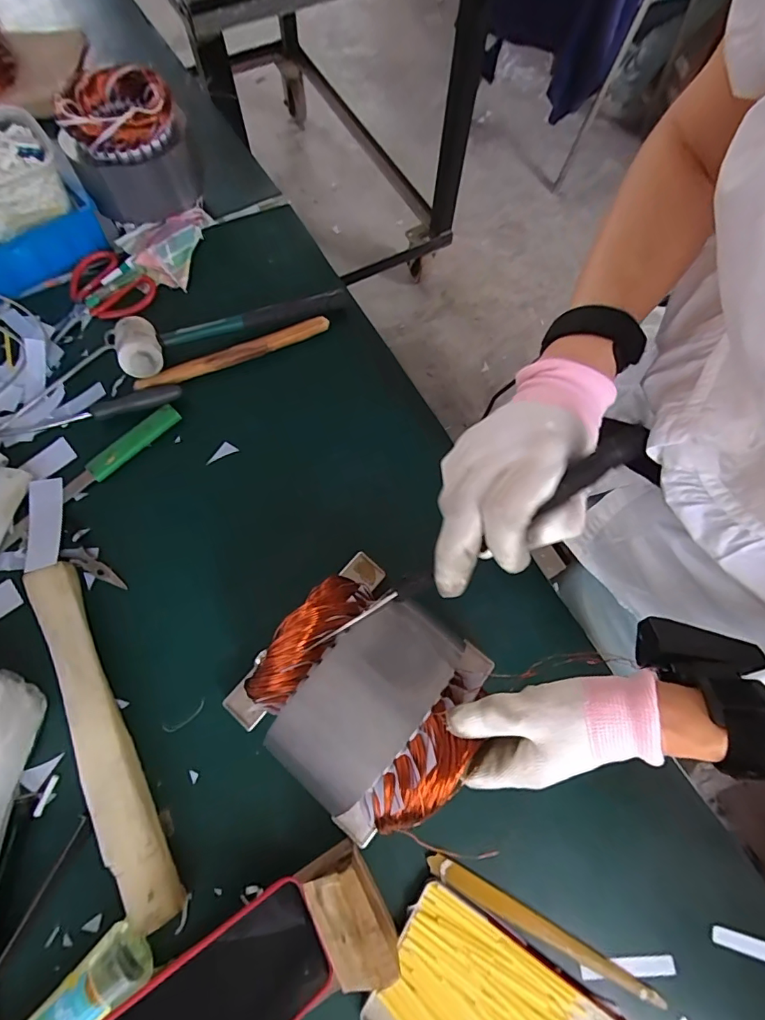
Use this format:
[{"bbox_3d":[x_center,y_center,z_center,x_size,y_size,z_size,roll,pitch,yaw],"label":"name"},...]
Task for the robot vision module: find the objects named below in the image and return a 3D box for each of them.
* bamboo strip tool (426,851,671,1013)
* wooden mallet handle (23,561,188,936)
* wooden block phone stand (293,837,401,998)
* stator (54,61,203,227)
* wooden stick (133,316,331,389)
[{"bbox_3d":[0.136,0.362,0.402,0.210,0.007,0.020,27,71,8],"label":"bamboo strip tool"},{"bbox_3d":[-0.263,0.201,0.431,0.044,0.030,0.329,-26,73,-11],"label":"wooden mallet handle"},{"bbox_3d":[-0.030,0.329,0.377,0.059,0.065,0.081,-28,73,-11],"label":"wooden block phone stand"},{"bbox_3d":[-0.306,-0.448,0.583,0.125,0.127,0.104,-5,70,-4],"label":"stator"},{"bbox_3d":[-0.181,-0.194,0.582,0.242,0.020,0.019,-26,73,-11],"label":"wooden stick"}]

